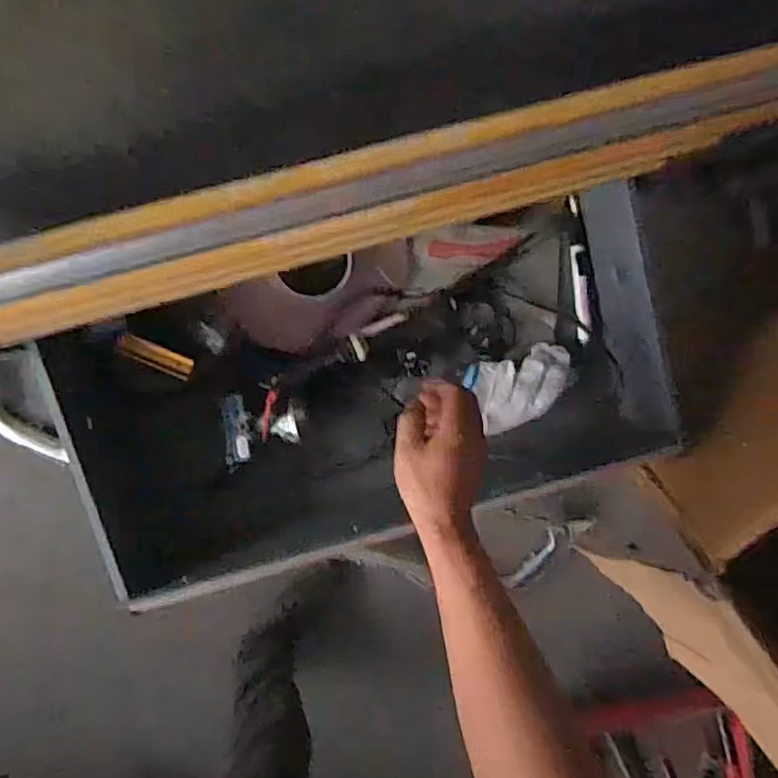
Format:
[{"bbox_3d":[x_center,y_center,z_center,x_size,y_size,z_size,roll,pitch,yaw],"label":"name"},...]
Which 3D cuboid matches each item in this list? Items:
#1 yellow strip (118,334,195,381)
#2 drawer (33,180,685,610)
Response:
[{"bbox_3d":[-0.233,-0.033,0.628,0.075,0.010,0.020,27,96,-28],"label":"yellow strip"},{"bbox_3d":[0.004,0.009,0.646,0.588,0.112,0.291,-17,99,-2],"label":"drawer"}]

